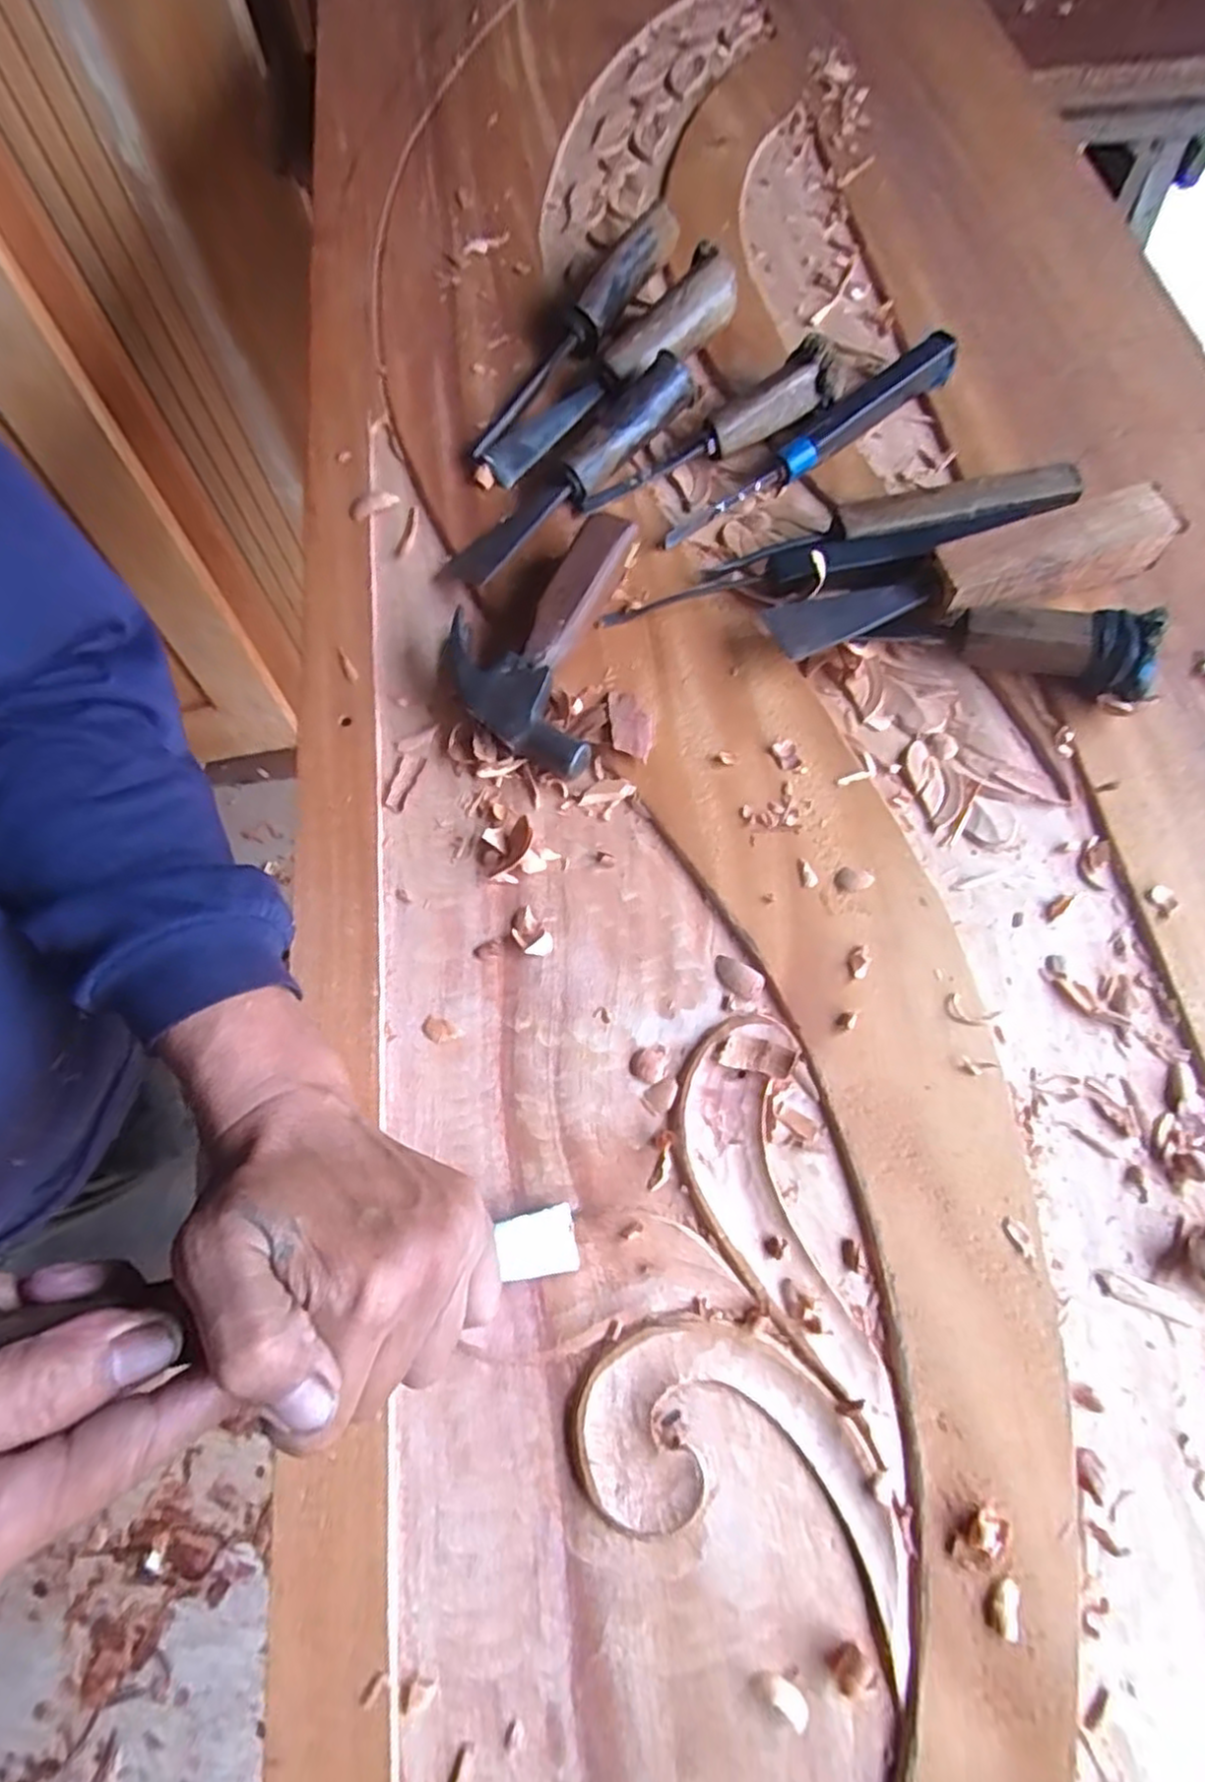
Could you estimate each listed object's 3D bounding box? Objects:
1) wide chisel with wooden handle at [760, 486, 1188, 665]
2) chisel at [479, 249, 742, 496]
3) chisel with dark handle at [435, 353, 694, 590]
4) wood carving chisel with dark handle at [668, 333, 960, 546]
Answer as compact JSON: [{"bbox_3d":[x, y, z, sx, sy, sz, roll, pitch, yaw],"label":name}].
[{"bbox_3d":[0.198,-0.169,0.395,0.212,0.044,0.035,-15,69,-3],"label":"wide chisel with wooden handle"},{"bbox_3d":[0.005,-0.334,0.465,0.198,0.046,0.038,-41,72,-12],"label":"chisel"},{"bbox_3d":[-0.020,-0.252,0.437,0.185,0.041,0.032,-42,73,-12],"label":"chisel with dark handle"},{"bbox_3d":[0.127,-0.277,0.445,0.227,0.031,0.024,-34,71,-10],"label":"wood carving chisel with dark handle"}]

